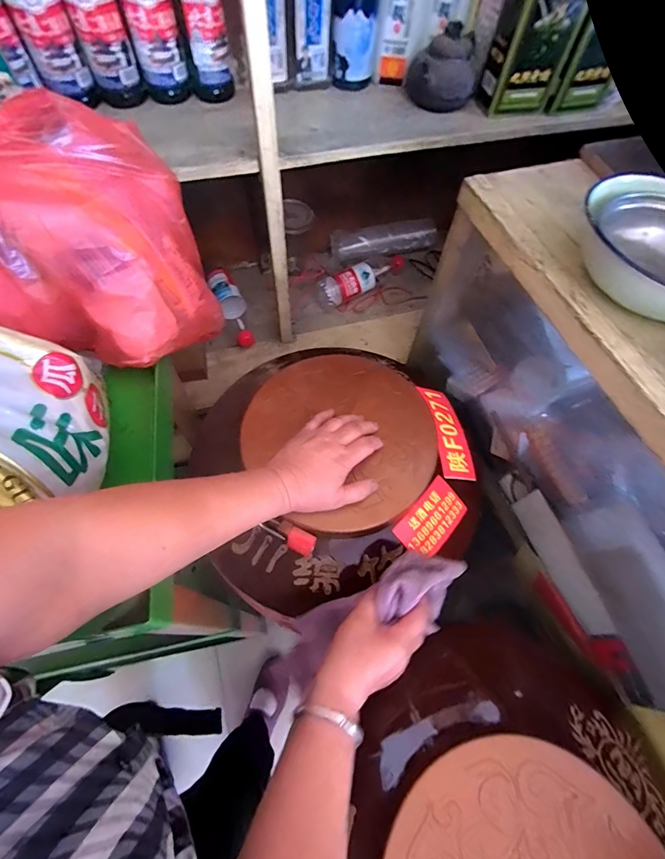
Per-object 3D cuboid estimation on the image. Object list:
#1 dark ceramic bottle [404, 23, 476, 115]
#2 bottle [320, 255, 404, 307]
[{"bbox_3d":[0.167,-0.533,0.575,0.100,0.080,0.094,4,62,-1],"label":"dark ceramic bottle"},{"bbox_3d":[0.077,-0.346,0.870,0.230,0.057,0.056,-33,68,-18],"label":"bottle"}]

